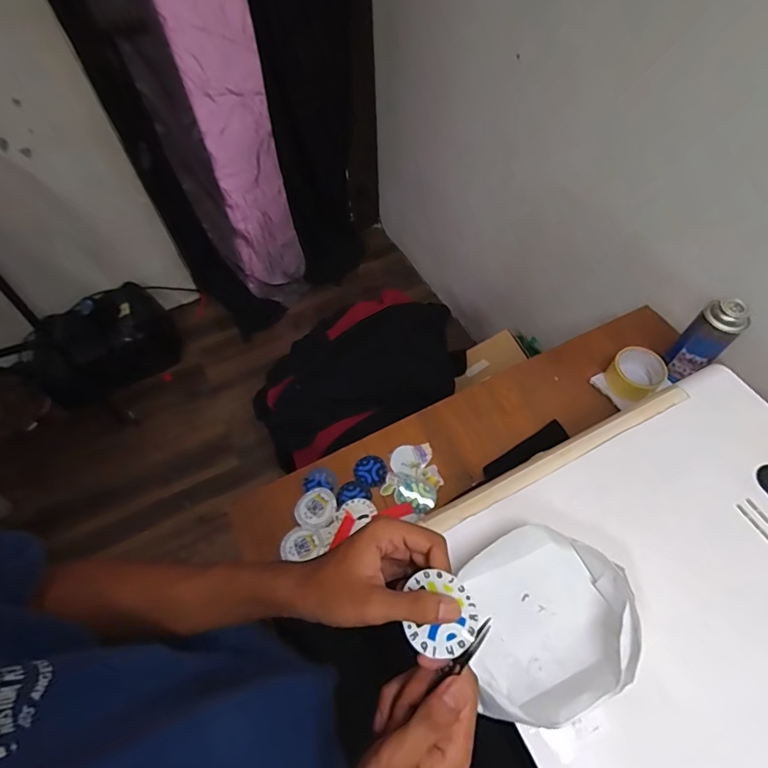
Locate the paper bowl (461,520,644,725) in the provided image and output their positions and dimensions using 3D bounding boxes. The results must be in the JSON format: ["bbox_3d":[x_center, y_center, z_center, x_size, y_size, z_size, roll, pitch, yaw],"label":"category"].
[{"bbox_3d":[0.166,0.244,0.483,0.176,0.053,0.160,-2,60,3],"label":"paper bowl"}]

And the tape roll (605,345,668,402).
[{"bbox_3d":[0.449,-0.019,0.816,0.094,0.037,0.087,-2,60,3],"label":"tape roll"}]

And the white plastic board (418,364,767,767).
[{"bbox_3d":[0.343,0.217,0.509,0.488,0.023,0.394,-25,61,-10],"label":"white plastic board"}]

